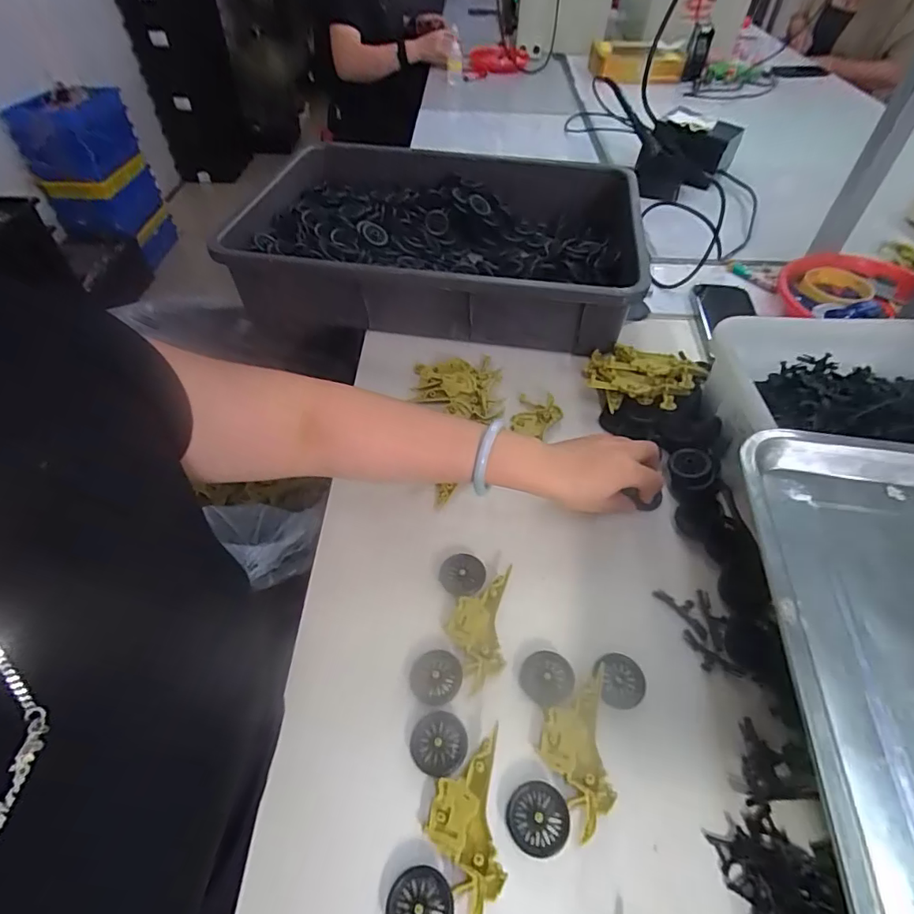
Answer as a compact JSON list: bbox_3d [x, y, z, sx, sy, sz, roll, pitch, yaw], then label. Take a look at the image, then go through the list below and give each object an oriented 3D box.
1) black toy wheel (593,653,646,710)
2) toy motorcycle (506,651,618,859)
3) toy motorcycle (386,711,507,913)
[{"bbox_3d":[0.122,0.167,0.369,0.038,0.004,0.037,1,49,-1],"label":"black toy wheel"},{"bbox_3d":[0.070,0.192,0.330,0.058,0.013,0.117,9,50,6],"label":"toy motorcycle"},{"bbox_3d":[-0.004,0.225,0.305,0.059,0.012,0.116,6,49,3],"label":"toy motorcycle"}]

